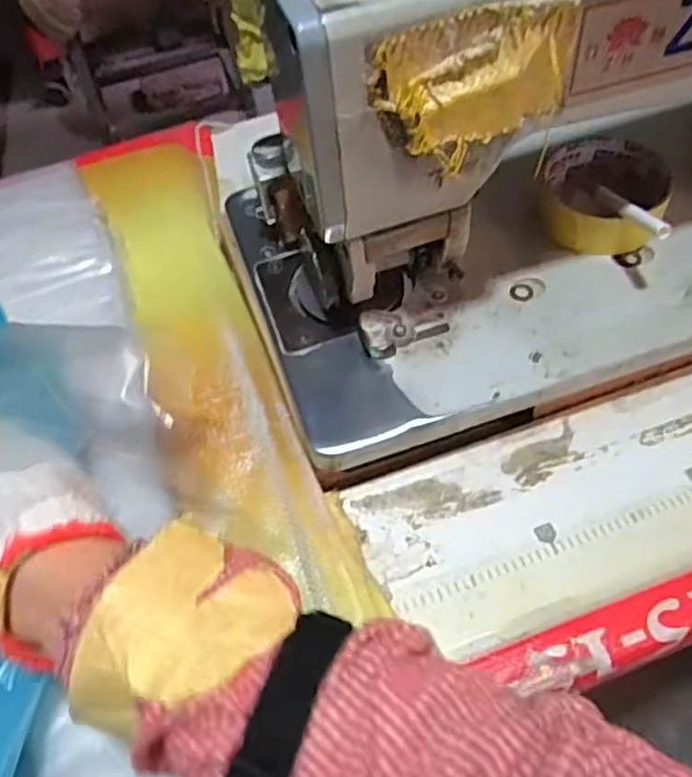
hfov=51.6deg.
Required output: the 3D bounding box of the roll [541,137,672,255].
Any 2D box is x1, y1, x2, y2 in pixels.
[{"bbox_3d":[0.167,-0.128,0.466,0.079,0.027,0.087,22,61,18],"label":"roll"}]

